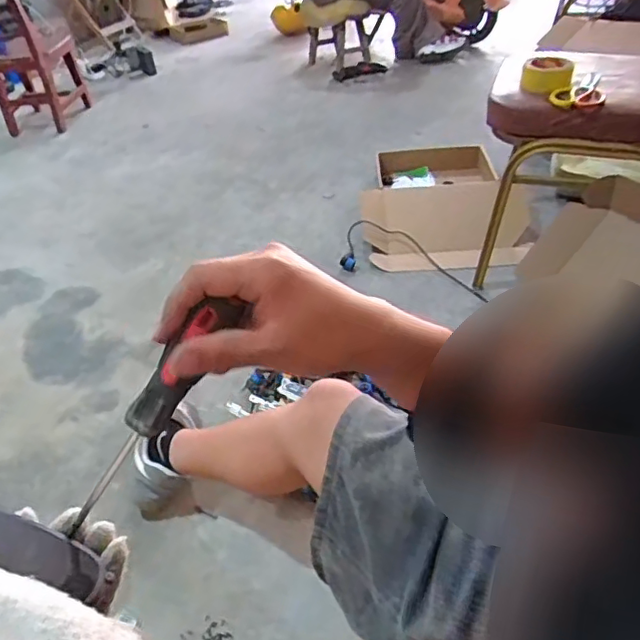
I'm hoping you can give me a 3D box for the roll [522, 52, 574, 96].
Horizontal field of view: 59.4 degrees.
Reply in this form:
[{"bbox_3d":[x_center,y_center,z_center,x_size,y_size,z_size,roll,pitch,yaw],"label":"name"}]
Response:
[{"bbox_3d":[0.491,-0.535,1.213,0.101,0.051,0.113,12,44,21],"label":"roll"}]

